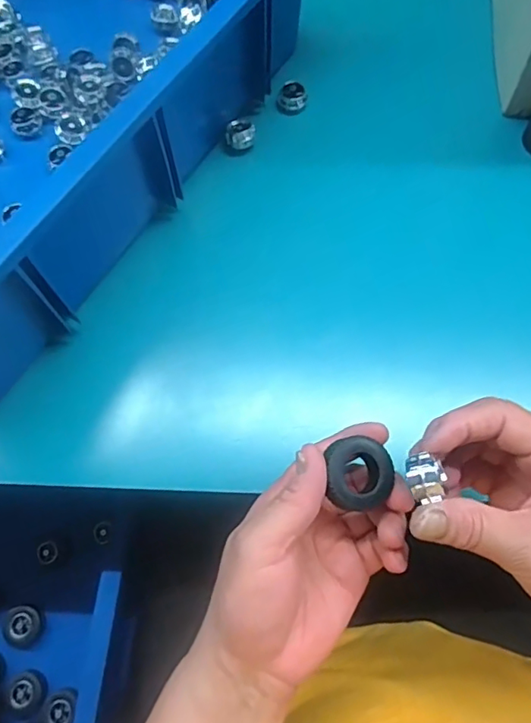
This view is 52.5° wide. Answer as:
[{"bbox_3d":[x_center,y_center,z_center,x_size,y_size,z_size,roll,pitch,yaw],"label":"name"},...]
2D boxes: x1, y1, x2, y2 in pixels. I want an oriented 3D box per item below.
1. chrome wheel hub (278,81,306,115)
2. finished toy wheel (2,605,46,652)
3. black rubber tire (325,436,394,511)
[{"bbox_3d":[0.023,-0.222,0.455,0.023,0.020,0.019,-1,71,2],"label":"chrome wheel hub"},{"bbox_3d":[-0.233,0.255,0.516,0.038,0.012,0.039,-1,71,2],"label":"finished toy wheel"},{"bbox_3d":[0.048,0.059,0.280,0.033,0.016,0.031,10,73,-15],"label":"black rubber tire"}]

